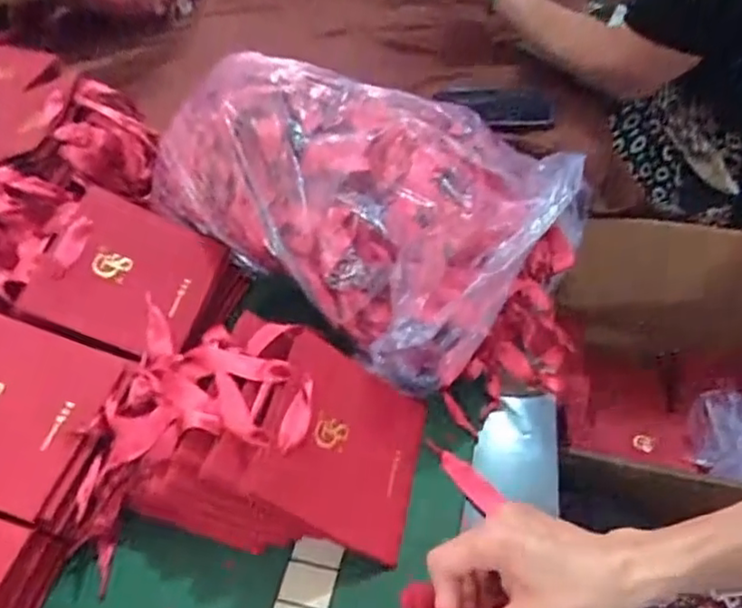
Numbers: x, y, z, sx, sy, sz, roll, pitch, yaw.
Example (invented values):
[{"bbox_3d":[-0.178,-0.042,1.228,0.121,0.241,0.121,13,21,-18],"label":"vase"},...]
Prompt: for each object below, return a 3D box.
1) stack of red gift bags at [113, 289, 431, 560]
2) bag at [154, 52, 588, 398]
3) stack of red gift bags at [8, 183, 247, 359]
[{"bbox_3d":[-0.093,0.099,0.515,0.252,0.099,0.159,10,50,14],"label":"stack of red gift bags"},{"bbox_3d":[0.002,-0.096,0.626,0.428,0.193,0.254,33,59,30],"label":"bag"},{"bbox_3d":[-0.215,-0.020,0.601,0.170,0.044,0.142,19,58,-12],"label":"stack of red gift bags"}]

